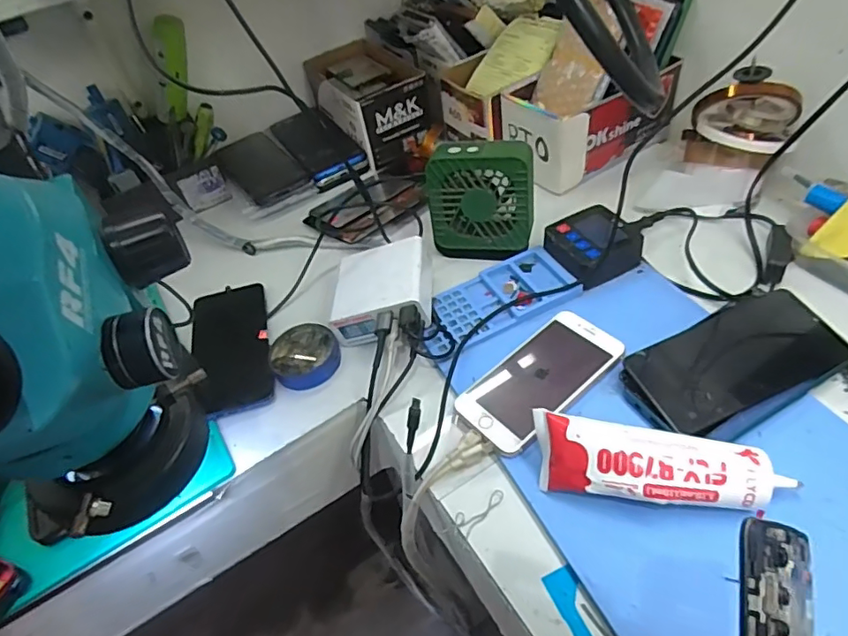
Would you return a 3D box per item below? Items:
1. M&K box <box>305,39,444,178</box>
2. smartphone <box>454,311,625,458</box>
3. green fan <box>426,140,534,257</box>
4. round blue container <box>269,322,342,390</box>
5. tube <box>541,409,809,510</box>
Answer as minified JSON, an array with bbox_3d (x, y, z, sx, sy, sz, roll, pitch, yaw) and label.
[{"bbox_3d":[-0.069,-0.295,0.728,0.125,0.084,0.195,-23,48,-13],"label":"M&K box"},{"bbox_3d":[0.091,0.044,0.423,0.136,0.011,0.067,-35,50,-20],"label":"smartphone"},{"bbox_3d":[0.055,-0.112,0.510,0.100,0.095,0.051,1,47,9],"label":"green fan"},{"bbox_3d":[-0.107,0.033,0.483,0.059,0.018,0.062,-3,48,4],"label":"round blue container"},{"bbox_3d":[0.150,0.100,0.346,0.159,0.041,0.043,7,48,14],"label":"tube"}]

